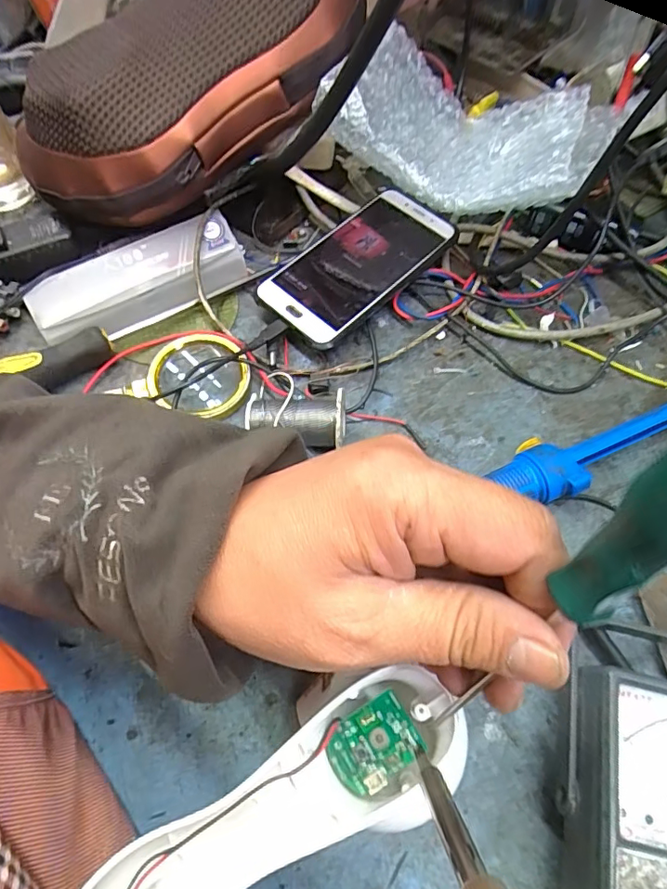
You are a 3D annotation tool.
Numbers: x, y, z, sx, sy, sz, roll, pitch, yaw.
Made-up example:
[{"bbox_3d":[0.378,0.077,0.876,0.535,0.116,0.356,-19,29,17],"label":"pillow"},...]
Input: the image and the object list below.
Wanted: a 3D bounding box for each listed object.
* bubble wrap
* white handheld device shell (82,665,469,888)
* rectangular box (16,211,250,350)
[{"bbox_3d":[0.087,-0.214,0.356,0.179,0.046,0.102,24,66,11],"label":"bubble wrap"},{"bbox_3d":[-0.019,0.146,0.211,0.157,0.039,0.052,-23,66,-12],"label":"white handheld device shell"},{"bbox_3d":[-0.140,-0.117,0.385,0.150,0.036,0.057,-22,66,-11],"label":"rectangular box"}]

